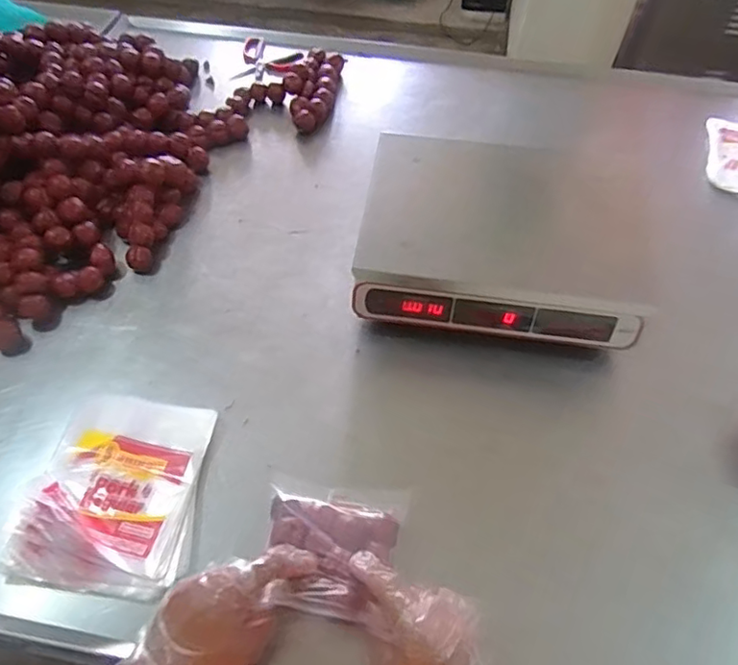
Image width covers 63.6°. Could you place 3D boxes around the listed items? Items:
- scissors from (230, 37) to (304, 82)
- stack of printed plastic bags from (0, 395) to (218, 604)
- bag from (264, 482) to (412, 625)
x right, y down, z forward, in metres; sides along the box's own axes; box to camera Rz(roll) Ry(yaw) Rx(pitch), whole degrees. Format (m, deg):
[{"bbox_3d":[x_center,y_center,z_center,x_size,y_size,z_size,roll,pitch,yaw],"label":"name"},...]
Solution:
[{"bbox_3d":[-0.190,-0.502,1.109,0.137,0.027,0.118,21,58,24],"label":"scissors"},{"bbox_3d":[-0.261,0.156,0.623,0.169,0.046,0.205,7,55,4],"label":"stack of printed plastic bags"},{"bbox_3d":[-0.036,0.214,0.590,0.138,0.039,0.129,12,46,1],"label":"bag"}]

